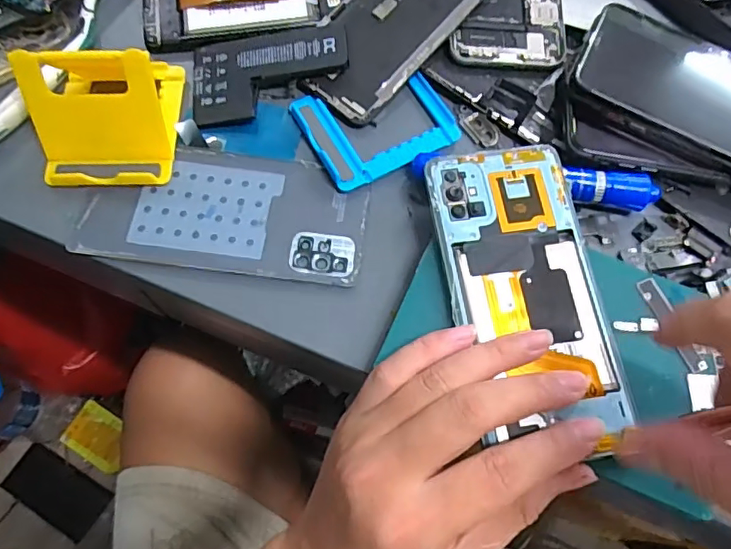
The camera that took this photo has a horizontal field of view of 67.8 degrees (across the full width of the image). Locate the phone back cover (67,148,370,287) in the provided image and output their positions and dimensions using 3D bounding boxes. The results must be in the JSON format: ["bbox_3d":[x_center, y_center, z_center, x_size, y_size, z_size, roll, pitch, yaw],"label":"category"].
[{"bbox_3d":[-0.076,-0.036,0.301,0.150,0.005,0.072,7,68,1],"label":"phone back cover"}]

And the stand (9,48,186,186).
[{"bbox_3d":[-0.143,-0.093,0.293,0.070,0.047,0.081,0,73,-2],"label":"stand"}]

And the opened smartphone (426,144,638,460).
[{"bbox_3d":[0.079,0.003,0.271,0.073,0.008,0.146,-8,73,-3],"label":"opened smartphone"}]

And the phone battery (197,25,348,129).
[{"bbox_3d":[-0.057,-0.120,0.326,0.093,0.007,0.054,-5,68,-4],"label":"phone battery"}]

